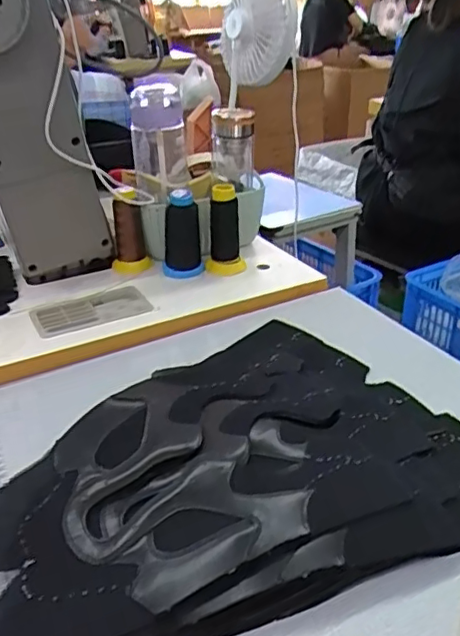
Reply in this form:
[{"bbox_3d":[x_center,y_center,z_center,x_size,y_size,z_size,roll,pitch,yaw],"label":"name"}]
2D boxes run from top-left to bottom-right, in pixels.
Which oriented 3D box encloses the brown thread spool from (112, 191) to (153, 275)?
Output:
[{"bbox_3d":[-0.151,-0.126,0.852,0.054,0.106,0.058,-10,30,-15],"label":"brown thread spool"}]

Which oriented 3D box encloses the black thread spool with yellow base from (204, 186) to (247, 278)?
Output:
[{"bbox_3d":[-0.008,-0.124,0.829,0.057,0.117,0.051,-2,29,0],"label":"black thread spool with yellow base"}]

